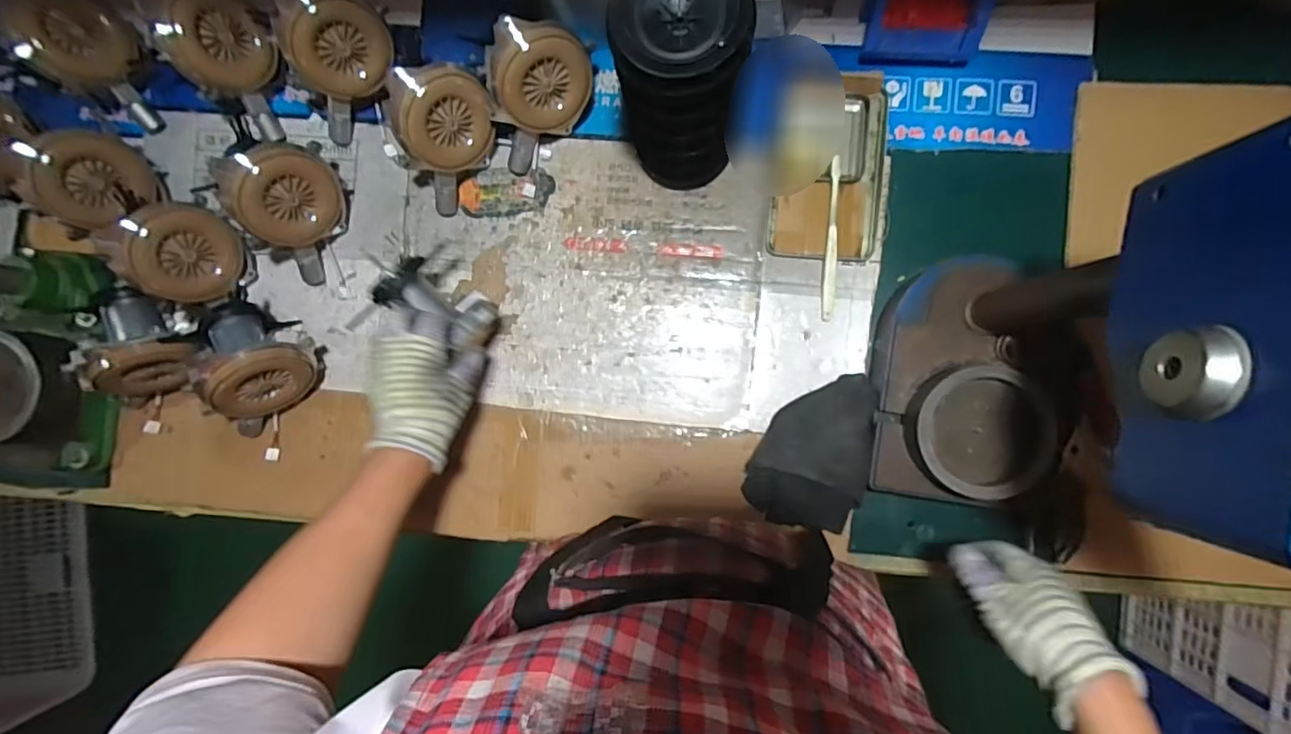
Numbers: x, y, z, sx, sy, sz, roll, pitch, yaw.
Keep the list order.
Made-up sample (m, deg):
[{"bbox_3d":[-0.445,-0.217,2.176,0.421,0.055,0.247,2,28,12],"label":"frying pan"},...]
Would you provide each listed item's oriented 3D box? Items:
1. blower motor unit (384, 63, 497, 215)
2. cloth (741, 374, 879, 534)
[{"bbox_3d":[-0.220,-0.251,0.587,0.080,0.121,0.128,44,92,4],"label":"blower motor unit"},{"bbox_3d":[0.179,0.090,0.573,0.109,0.073,0.164,21,90,5],"label":"cloth"}]

